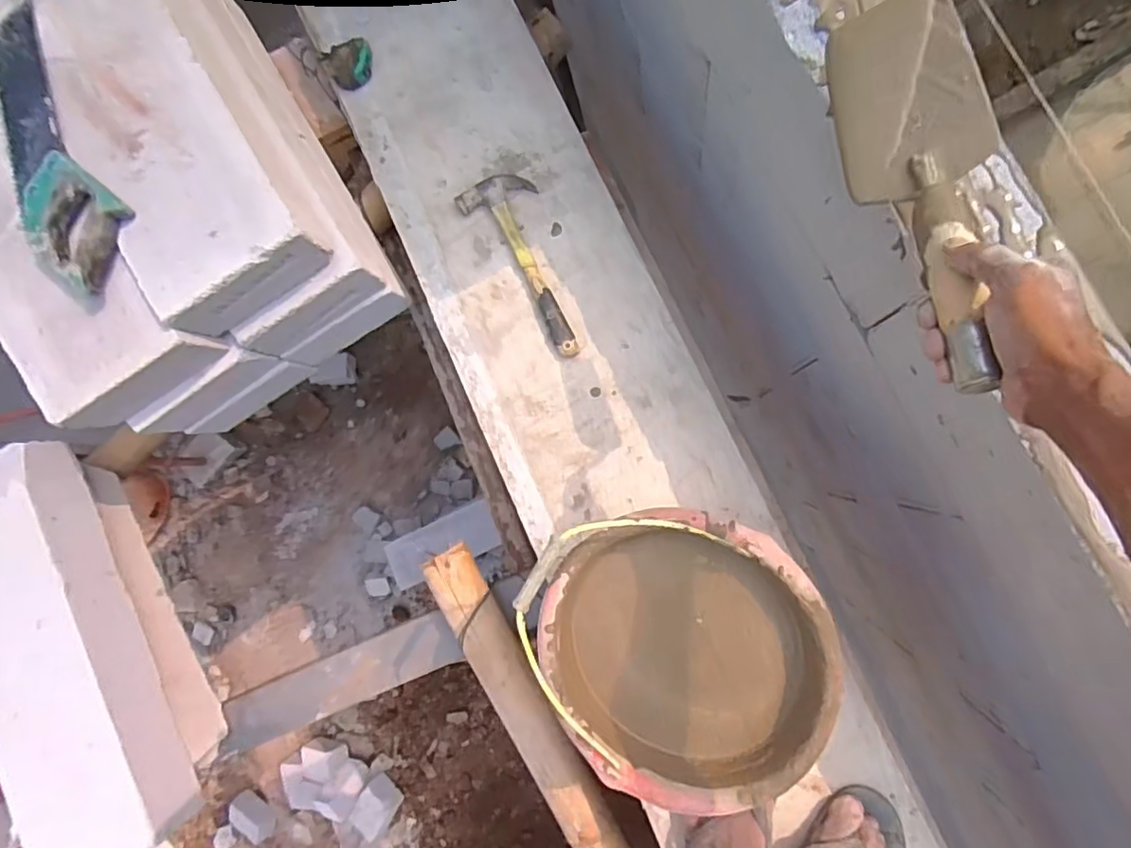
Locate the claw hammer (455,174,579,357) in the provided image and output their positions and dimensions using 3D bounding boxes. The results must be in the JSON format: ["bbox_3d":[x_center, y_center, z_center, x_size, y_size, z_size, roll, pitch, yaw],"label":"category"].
[{"bbox_3d":[-0.037,-0.231,0.847,0.098,0.027,0.275,-35,82,7],"label":"claw hammer"}]

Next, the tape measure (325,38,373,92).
[{"bbox_3d":[-0.312,-0.529,0.887,0.061,0.027,0.064,0,87,10],"label":"tape measure"}]

